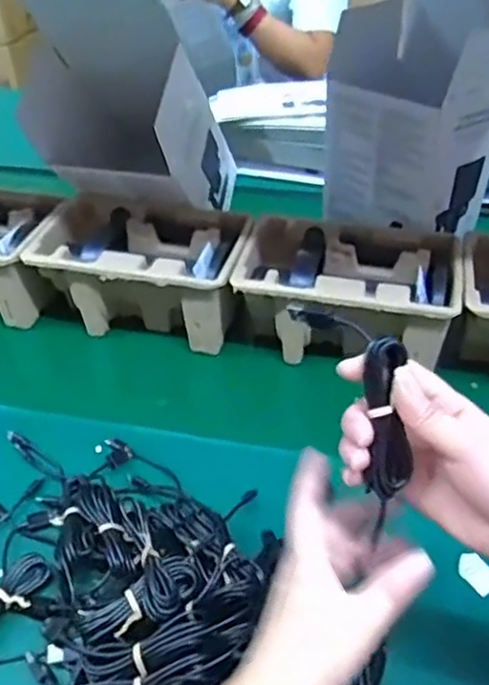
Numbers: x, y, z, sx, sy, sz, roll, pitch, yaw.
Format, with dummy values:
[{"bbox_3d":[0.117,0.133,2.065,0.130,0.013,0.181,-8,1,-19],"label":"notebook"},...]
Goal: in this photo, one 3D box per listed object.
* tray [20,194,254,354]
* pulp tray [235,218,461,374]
[{"bbox_3d":[-0.111,-0.081,0.754,0.224,0.102,0.151,9,41,11],"label":"tray"},{"bbox_3d":[0.109,-0.050,0.708,0.226,0.095,0.145,9,41,10],"label":"pulp tray"}]

